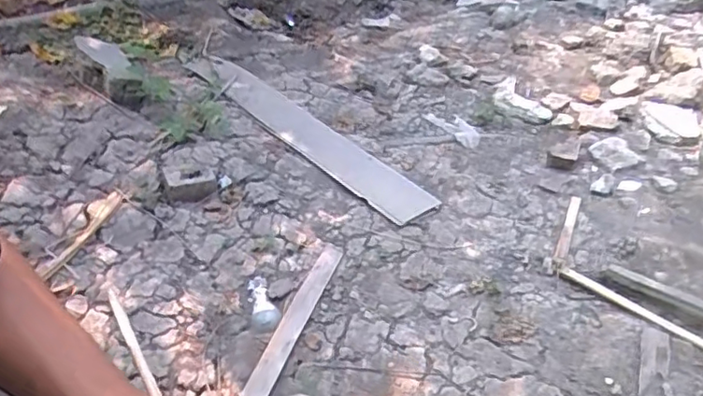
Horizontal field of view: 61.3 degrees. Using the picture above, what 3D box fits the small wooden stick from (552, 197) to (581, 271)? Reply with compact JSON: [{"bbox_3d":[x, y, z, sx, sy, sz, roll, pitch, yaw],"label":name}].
[{"bbox_3d":[0.430,0.061,1.182,0.023,0.009,0.221,17,41,18],"label":"small wooden stick"}]

